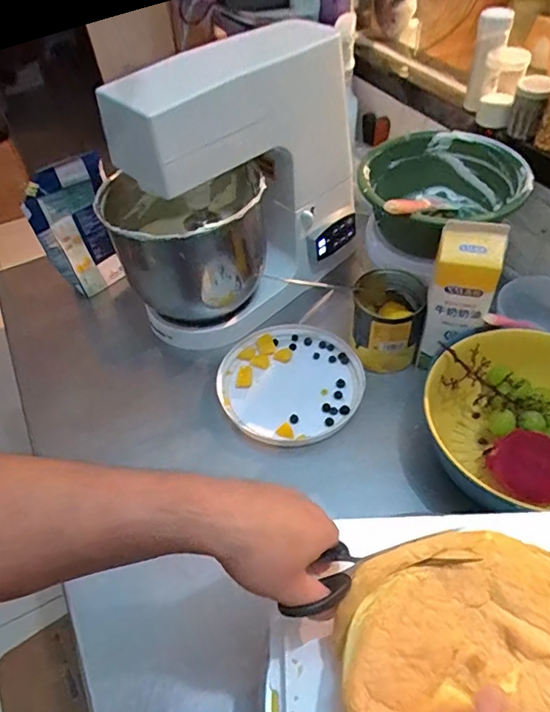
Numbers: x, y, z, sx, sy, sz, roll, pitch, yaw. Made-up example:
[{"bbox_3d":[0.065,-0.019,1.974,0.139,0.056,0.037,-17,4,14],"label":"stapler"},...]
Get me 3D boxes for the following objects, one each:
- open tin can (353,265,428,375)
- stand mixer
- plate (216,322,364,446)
[{"bbox_3d":[0.158,-0.050,0.746,0.098,0.100,0.099,-3,49,3],"label":"open tin can"},{"bbox_3d":[-0.085,-0.260,0.798,0.269,0.371,0.365,34,60,30],"label":"stand mixer"},{"bbox_3d":[0.026,0.033,0.755,0.206,0.026,0.191,-3,49,3],"label":"plate"}]

